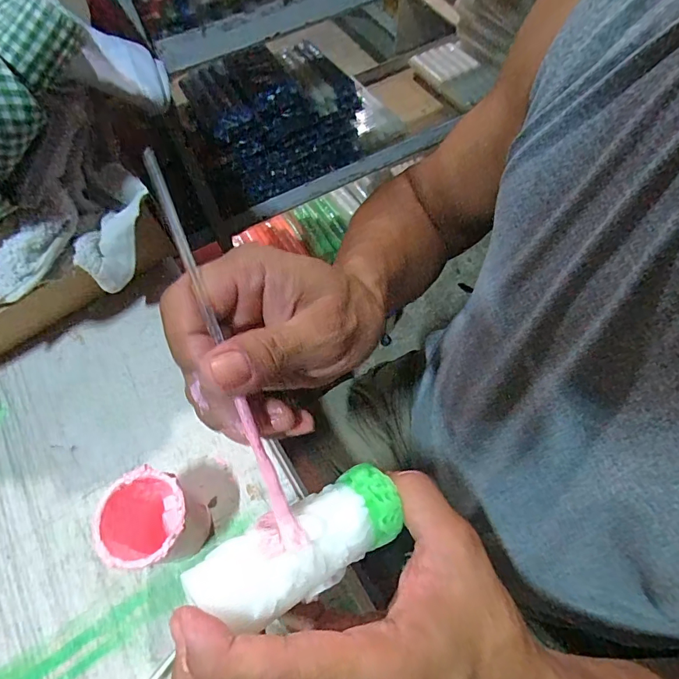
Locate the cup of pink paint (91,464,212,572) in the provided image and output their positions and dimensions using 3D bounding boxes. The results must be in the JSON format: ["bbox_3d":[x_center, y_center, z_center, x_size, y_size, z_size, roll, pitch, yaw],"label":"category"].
[{"bbox_3d":[-0.110,0.112,0.269,0.049,0.065,0.046,-1,62,3],"label":"cup of pink paint"}]

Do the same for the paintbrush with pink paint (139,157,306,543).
[{"bbox_3d":[-0.048,0.006,0.185,0.008,0.010,0.173,-20,93,-10],"label":"paintbrush with pink paint"}]

